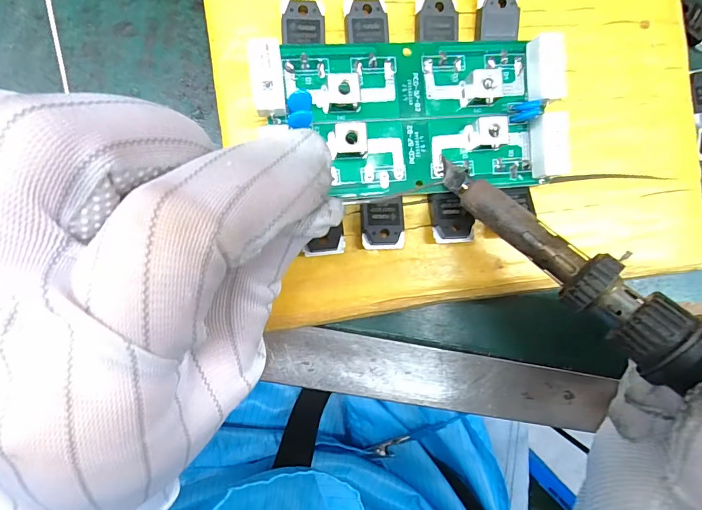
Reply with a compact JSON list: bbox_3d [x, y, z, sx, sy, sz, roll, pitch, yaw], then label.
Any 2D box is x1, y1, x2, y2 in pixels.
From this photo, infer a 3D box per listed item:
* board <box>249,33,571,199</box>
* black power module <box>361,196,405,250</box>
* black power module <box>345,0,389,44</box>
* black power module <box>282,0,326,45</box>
[{"bbox_3d":[0.023,-0.050,0.143,0.109,0.013,0.056,0,86,-9],"label":"board"},{"bbox_3d":[0.011,-0.011,0.150,0.016,0.007,0.018,-2,92,-7],"label":"black power module"},{"bbox_3d":[0.006,-0.083,0.146,0.015,0.004,0.016,4,92,-7],"label":"black power module"},{"bbox_3d":[-0.016,-0.082,0.143,0.015,0.004,0.015,3,92,-7],"label":"black power module"}]

